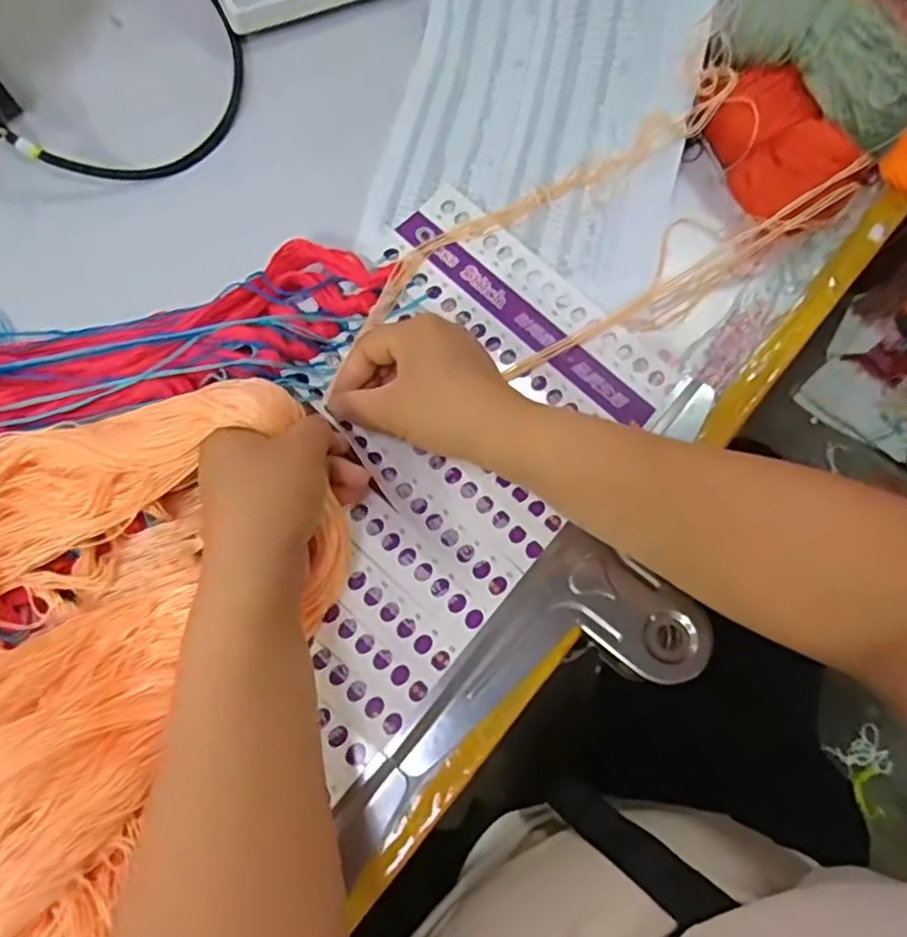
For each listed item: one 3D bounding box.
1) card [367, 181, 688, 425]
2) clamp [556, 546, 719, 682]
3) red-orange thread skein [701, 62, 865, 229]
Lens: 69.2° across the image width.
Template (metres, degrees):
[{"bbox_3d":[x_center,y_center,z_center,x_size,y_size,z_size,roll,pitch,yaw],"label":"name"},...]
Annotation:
[{"bbox_3d":[0.048,-0.105,0.446,0.214,0.006,0.081,43,77,9],"label":"card"},{"bbox_3d":[0.103,0.086,0.382,0.092,0.018,0.055,36,76,8],"label":"clamp"},{"bbox_3d":[0.225,-0.218,0.451,0.049,0.059,0.108,-26,77,-9],"label":"red-orange thread skein"}]

